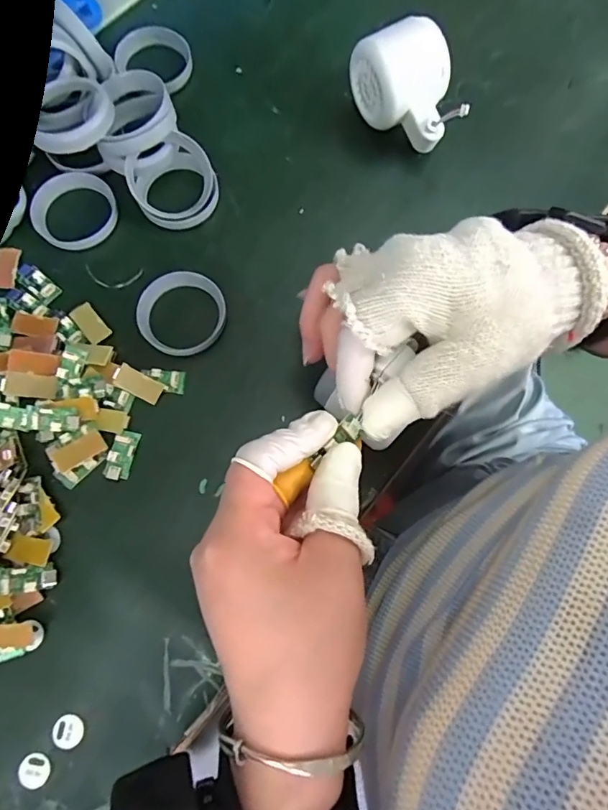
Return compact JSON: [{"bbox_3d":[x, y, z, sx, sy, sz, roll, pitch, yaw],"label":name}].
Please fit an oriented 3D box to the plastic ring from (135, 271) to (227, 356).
[{"bbox_3d":[-0.084,-0.063,0.329,0.057,0.012,0.058,0,76,1],"label":"plastic ring"}]

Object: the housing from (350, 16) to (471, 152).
[{"bbox_3d":[0.078,-0.224,0.345,0.048,0.058,0.083,-38,78,-8],"label":"housing"}]

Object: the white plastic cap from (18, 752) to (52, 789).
[{"bbox_3d":[-0.151,0.205,0.268,0.016,0.004,0.016,0,76,1],"label":"white plastic cap"}]

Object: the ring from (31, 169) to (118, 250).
[{"bbox_3d":[-0.170,-0.144,0.354,0.062,0.007,0.059,0,76,1],"label":"ring"}]

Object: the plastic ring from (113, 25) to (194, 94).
[{"bbox_3d":[-0.118,-0.284,0.386,0.059,0.013,0.059,0,76,1],"label":"plastic ring"}]

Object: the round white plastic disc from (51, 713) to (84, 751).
[{"bbox_3d":[-0.135,0.187,0.273,0.017,0.004,0.017,0,76,1],"label":"round white plastic disc"}]

